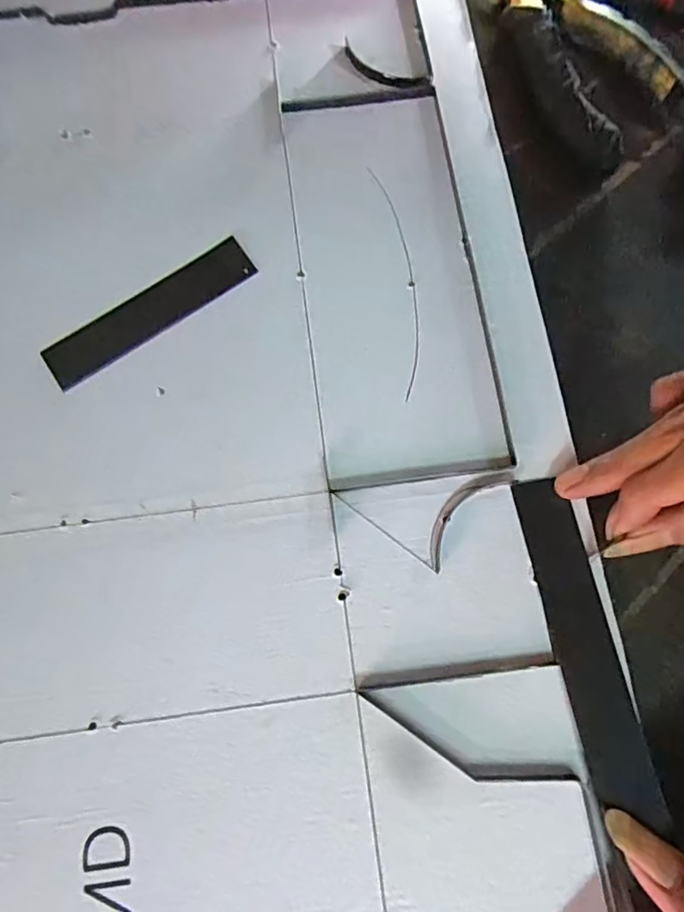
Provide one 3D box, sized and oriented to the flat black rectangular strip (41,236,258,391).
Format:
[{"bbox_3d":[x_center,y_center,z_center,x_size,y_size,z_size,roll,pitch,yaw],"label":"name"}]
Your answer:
[{"bbox_3d":[-0.089,-0.068,0.264,0.103,0.004,0.025,-35,73,-9],"label":"flat black rectangular strip"}]

